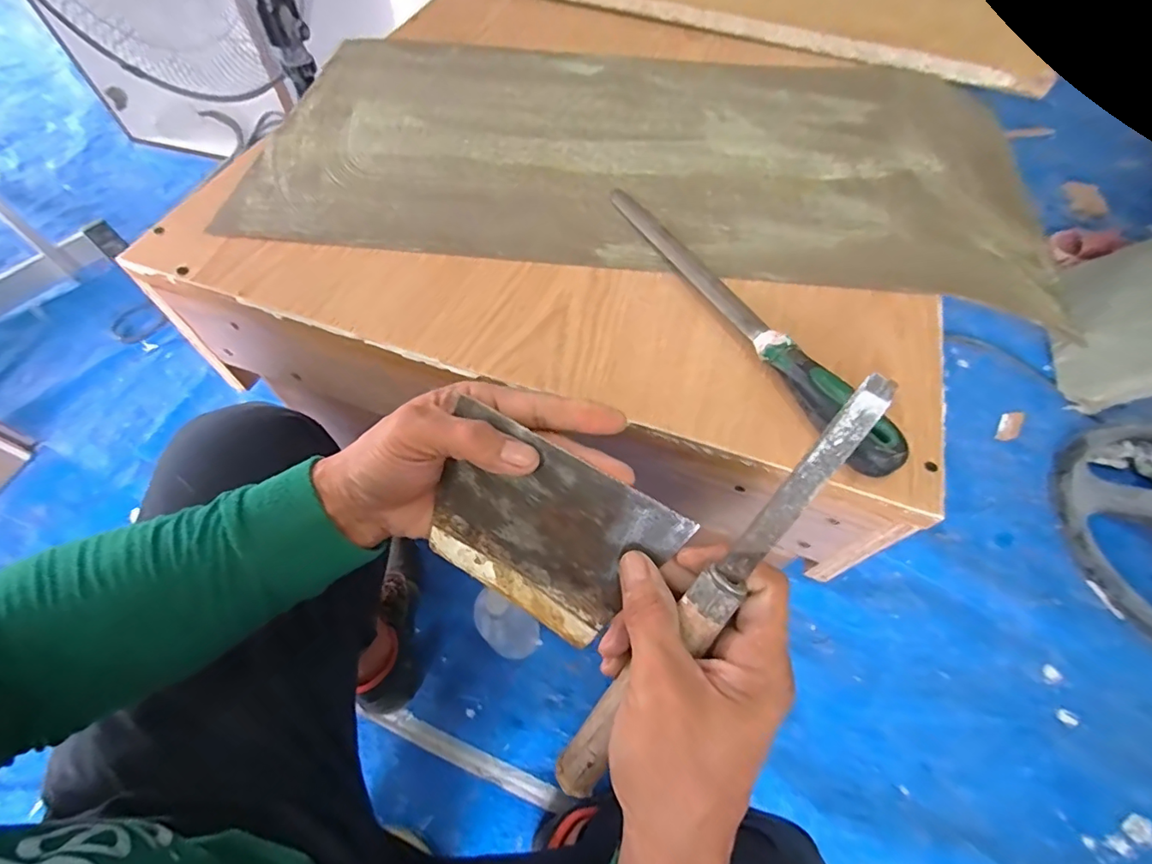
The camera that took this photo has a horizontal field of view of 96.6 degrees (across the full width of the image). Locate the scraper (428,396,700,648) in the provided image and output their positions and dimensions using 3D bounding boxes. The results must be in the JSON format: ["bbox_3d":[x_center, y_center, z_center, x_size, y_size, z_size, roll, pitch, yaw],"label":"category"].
[{"bbox_3d":[-0.020,0.057,0.296,0.135,0.005,0.099,29,108,11],"label":"scraper"}]

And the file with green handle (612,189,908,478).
[{"bbox_3d":[0.107,-0.092,0.364,0.029,0.024,0.303,-25,63,-15],"label":"file with green handle"}]

